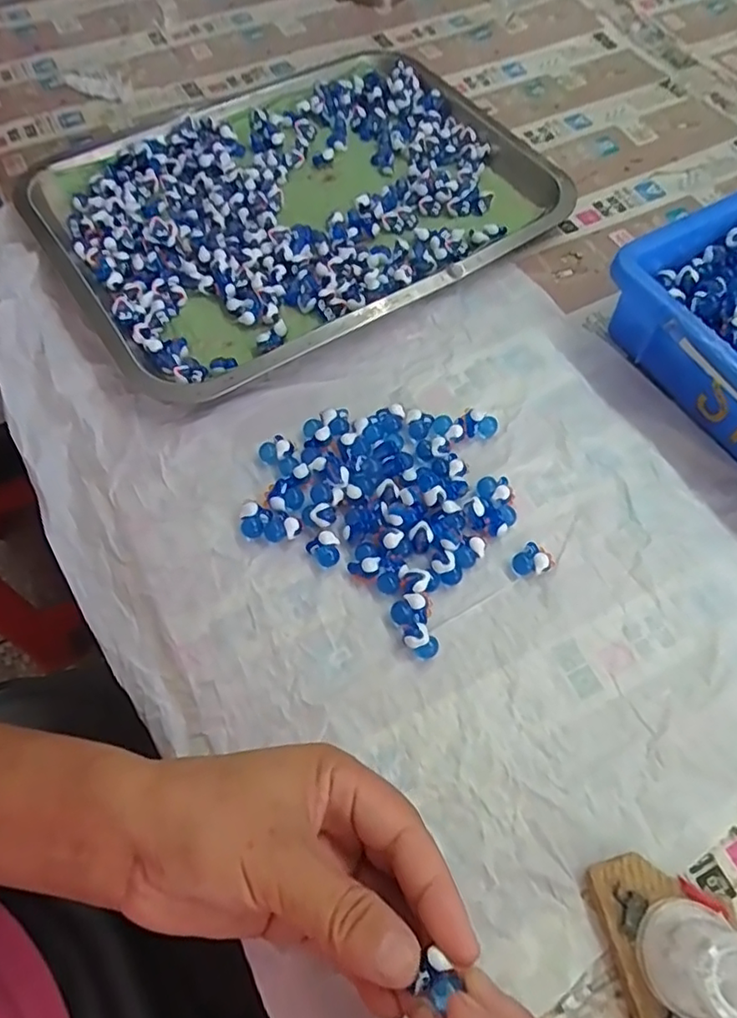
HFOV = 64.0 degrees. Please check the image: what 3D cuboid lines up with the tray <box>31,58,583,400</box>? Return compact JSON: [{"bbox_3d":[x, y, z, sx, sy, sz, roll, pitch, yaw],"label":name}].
[{"bbox_3d":[-0.053,-0.232,0.443,0.346,0.021,0.263,-33,68,-15],"label":"tray"}]

